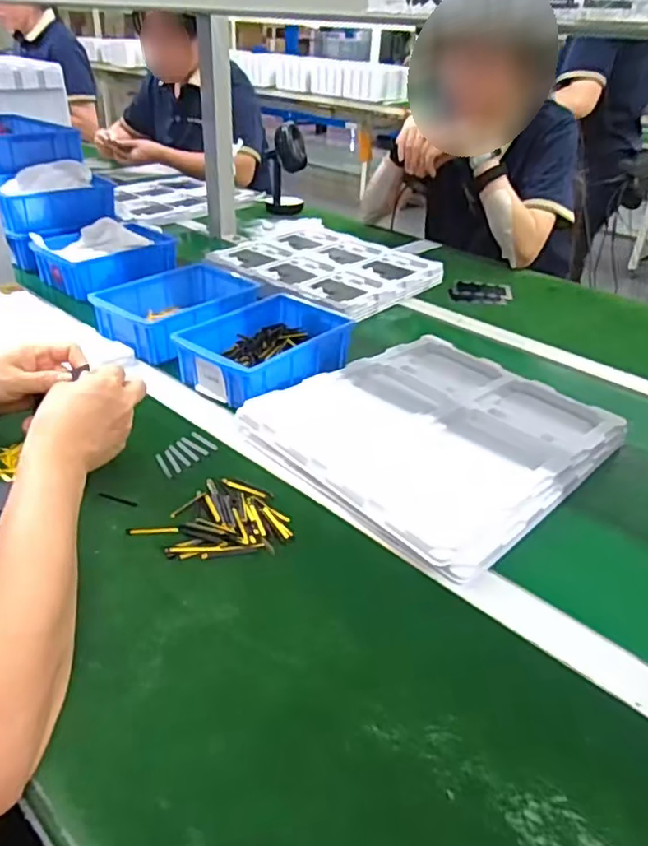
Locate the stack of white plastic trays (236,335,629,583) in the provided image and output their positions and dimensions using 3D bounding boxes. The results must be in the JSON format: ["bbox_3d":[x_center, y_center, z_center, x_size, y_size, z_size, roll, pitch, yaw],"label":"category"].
[{"bbox_3d":[0.119,0.008,0.651,0.327,0.033,0.284,-26,43,-37],"label":"stack of white plastic trays"}]

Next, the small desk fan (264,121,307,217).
[{"bbox_3d":[-0.083,-0.555,1.356,0.085,0.179,0.086,6,33,3],"label":"small desk fan"}]

